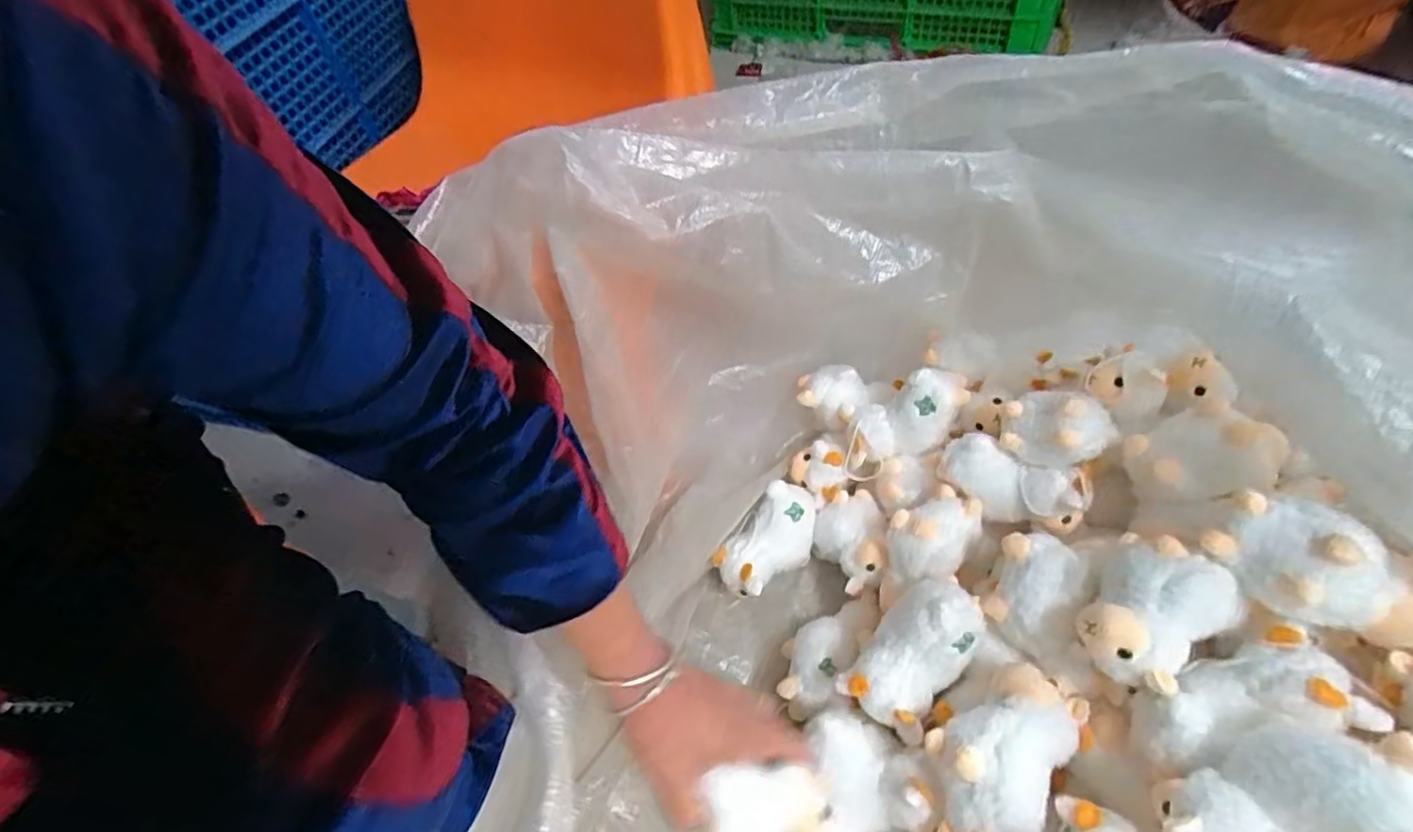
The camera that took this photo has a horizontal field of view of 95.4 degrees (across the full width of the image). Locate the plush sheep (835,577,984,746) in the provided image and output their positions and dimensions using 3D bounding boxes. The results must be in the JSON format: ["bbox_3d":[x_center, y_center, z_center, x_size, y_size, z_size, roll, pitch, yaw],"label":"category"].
[{"bbox_3d":[0.163,0.186,0.507,0.071,0.070,0.113,31,60,27],"label":"plush sheep"}]

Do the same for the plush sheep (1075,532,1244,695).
[{"bbox_3d":[0.295,0.130,0.425,0.077,0.049,0.090,36,63,29],"label":"plush sheep"}]

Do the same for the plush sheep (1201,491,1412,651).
[{"bbox_3d":[0.378,0.096,0.393,0.118,0.060,0.060,30,60,26],"label":"plush sheep"}]

